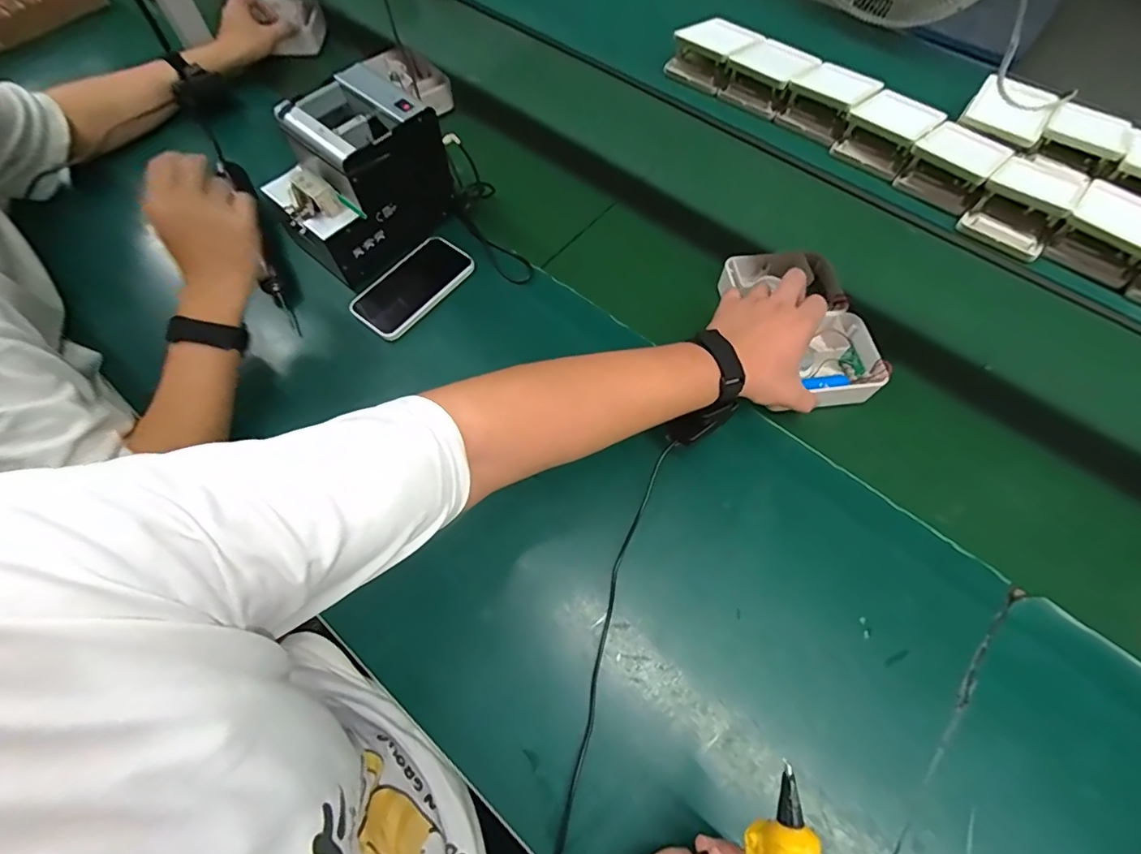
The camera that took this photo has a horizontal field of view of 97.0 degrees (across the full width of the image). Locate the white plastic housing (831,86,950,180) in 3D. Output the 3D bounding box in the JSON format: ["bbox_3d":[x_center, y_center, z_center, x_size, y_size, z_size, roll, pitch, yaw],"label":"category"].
[{"bbox_3d":[0.462,-0.433,0.732,0.103,0.044,0.136,39,70,16],"label":"white plastic housing"}]

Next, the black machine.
[{"bbox_3d":[-0.250,-0.294,0.606,0.132,0.155,0.200,36,70,17],"label":"black machine"}]

